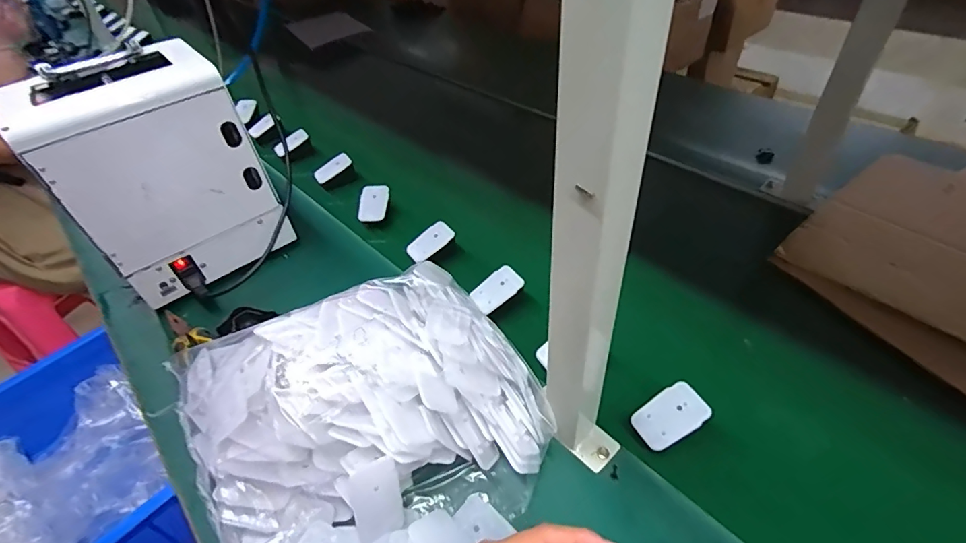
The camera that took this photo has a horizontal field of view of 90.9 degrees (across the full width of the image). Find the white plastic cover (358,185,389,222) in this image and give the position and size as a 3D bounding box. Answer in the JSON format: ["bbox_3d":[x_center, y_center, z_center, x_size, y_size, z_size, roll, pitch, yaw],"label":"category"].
[{"bbox_3d":[-0.175,-0.108,0.761,0.045,0.009,0.060,2,78,-9],"label":"white plastic cover"}]

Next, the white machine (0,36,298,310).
[{"bbox_3d":[-0.417,-0.125,0.627,0.211,0.261,0.168,-33,51,-26],"label":"white machine"}]

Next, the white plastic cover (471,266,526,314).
[{"bbox_3d":[0.017,0.022,0.604,0.064,0.005,0.043,-37,59,-3],"label":"white plastic cover"}]

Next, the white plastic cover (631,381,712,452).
[{"bbox_3d":[0.183,0.141,0.465,0.068,0.004,0.044,-36,53,3],"label":"white plastic cover"}]

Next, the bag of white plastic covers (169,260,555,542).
[{"bbox_3d":[-0.121,0.126,0.465,0.313,0.093,0.312,-26,48,-20],"label":"bag of white plastic covers"}]

